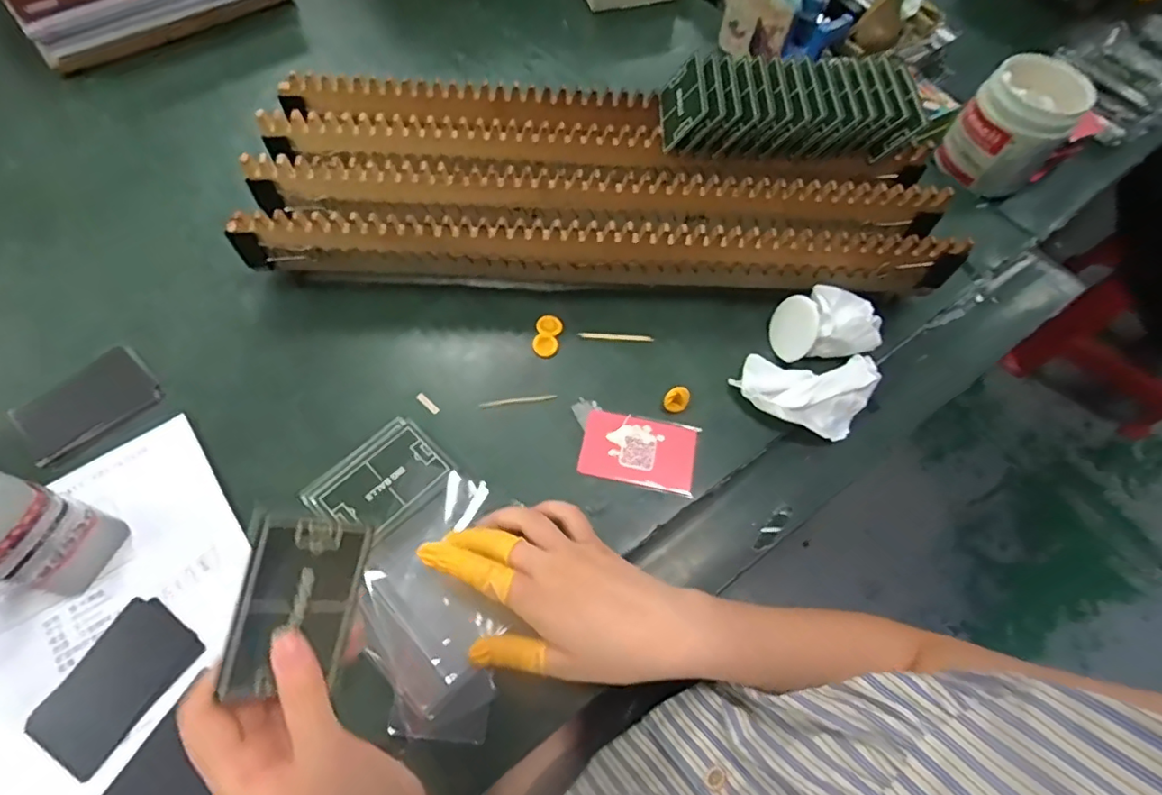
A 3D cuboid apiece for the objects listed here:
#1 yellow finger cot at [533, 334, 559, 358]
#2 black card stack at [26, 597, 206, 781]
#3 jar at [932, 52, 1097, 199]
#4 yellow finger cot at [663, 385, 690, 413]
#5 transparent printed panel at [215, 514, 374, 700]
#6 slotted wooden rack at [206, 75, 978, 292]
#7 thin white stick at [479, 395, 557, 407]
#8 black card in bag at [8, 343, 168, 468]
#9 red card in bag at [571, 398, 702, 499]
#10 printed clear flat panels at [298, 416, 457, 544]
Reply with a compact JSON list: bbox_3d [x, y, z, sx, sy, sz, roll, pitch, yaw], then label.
[{"bbox_3d":[-0.030,-0.043,0.471,0.021,0.004,0.020,1,64,-2],"label":"yellow finger cot"},{"bbox_3d":[-0.288,0.176,0.352,0.055,0.008,0.088,31,67,12],"label":"black card stack"},{"bbox_3d":[0.444,-0.277,0.585,0.091,0.099,0.093,1,64,-2],"label":"jar"},{"bbox_3d":[0.076,0.001,0.448,0.018,0.011,0.018,1,64,-2],"label":"yellow finger cot"},{"bbox_3d":[-0.134,0.096,0.270,0.009,0.053,0.078,8,82,49],"label":"transparent printed panel"},{"bbox_3d":[0.019,-0.183,0.496,0.574,0.073,0.186,2,64,-1],"label":"slotted wooden rack"},{"bbox_3d":[-0.051,0.002,0.455,0.061,0.004,0.005,-5,65,-5],"label":"thin white stick"},{"bbox_3d":[-0.379,0.004,0.436,0.093,0.005,0.065,-38,71,-18],"label":"black card in bag"},{"bbox_3d":[0.040,0.038,0.437,0.096,0.004,0.059,13,64,4],"label":"red card in bag"},{"bbox_3d":[-0.146,0.059,0.410,0.069,0.008,0.088,41,69,16],"label":"printed clear flat panels"}]

